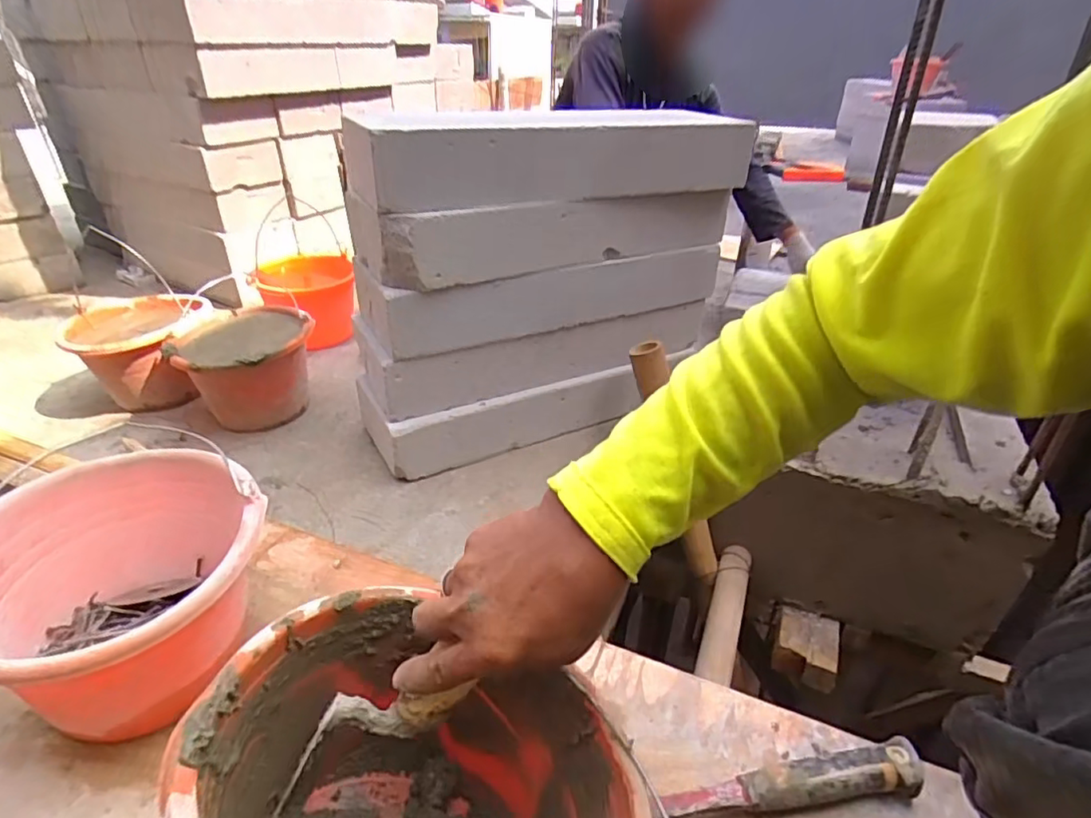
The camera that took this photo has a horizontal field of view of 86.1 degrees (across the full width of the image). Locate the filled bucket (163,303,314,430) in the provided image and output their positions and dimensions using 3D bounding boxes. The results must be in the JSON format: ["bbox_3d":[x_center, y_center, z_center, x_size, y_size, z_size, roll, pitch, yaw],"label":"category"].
[{"bbox_3d":[-0.530,-0.069,1.054,0.223,0.154,0.243,-16,36,-25],"label":"filled bucket"}]

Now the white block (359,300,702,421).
[{"bbox_3d":[-0.012,-0.124,0.995,0.565,0.091,0.165,-14,35,-23],"label":"white block"}]

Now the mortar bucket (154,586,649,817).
[{"bbox_3d":[-0.070,0.246,0.346,0.236,0.195,0.202,15,35,22],"label":"mortar bucket"}]

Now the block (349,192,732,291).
[{"bbox_3d":[0.008,-0.288,0.896,0.561,0.093,0.169,-14,35,-23],"label":"block"}]

